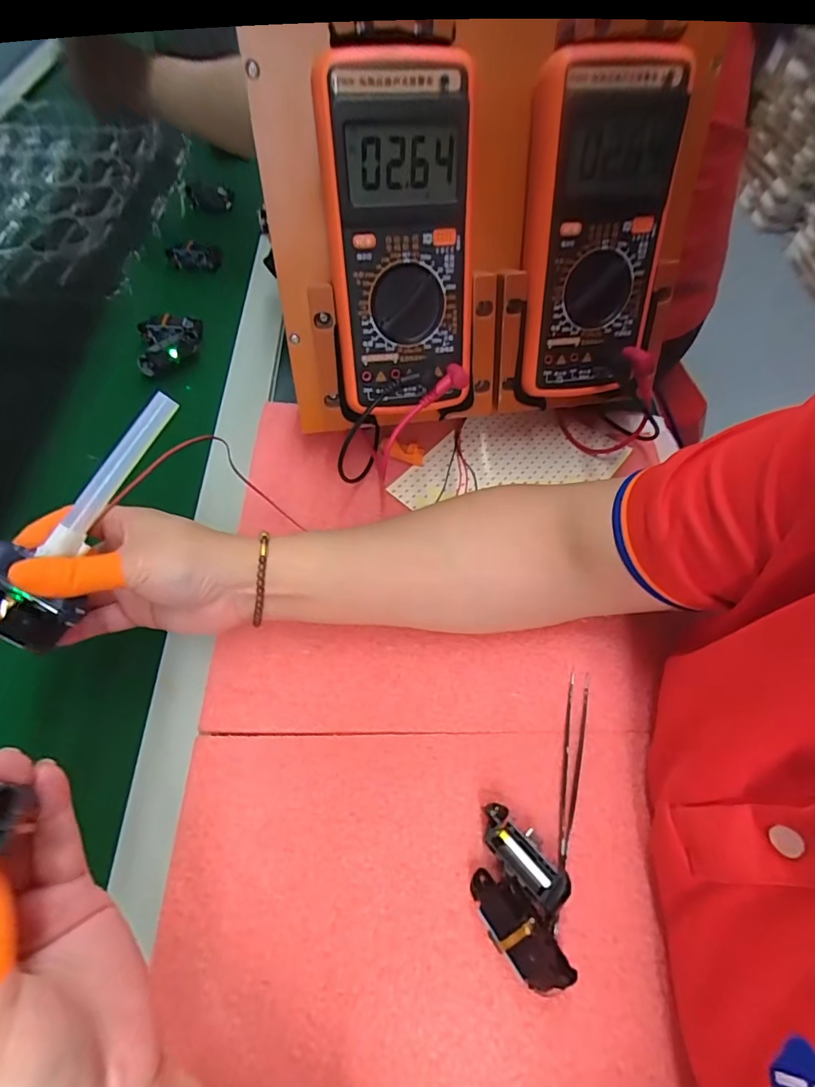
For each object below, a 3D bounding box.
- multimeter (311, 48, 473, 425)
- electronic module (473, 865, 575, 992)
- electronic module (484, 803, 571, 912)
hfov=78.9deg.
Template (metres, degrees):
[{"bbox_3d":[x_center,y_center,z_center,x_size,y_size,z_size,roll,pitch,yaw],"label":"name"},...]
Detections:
[{"bbox_3d":[-0.002,-0.167,0.291,0.085,0.180,0.035,-8,33,-7],"label":"multimeter"},{"bbox_3d":[0.053,0.185,0.238,0.024,0.016,0.056,-33,53,-20],"label":"electronic module"},{"bbox_3d":[0.058,0.162,0.257,0.021,0.021,0.051,-35,67,-21],"label":"electronic module"}]

